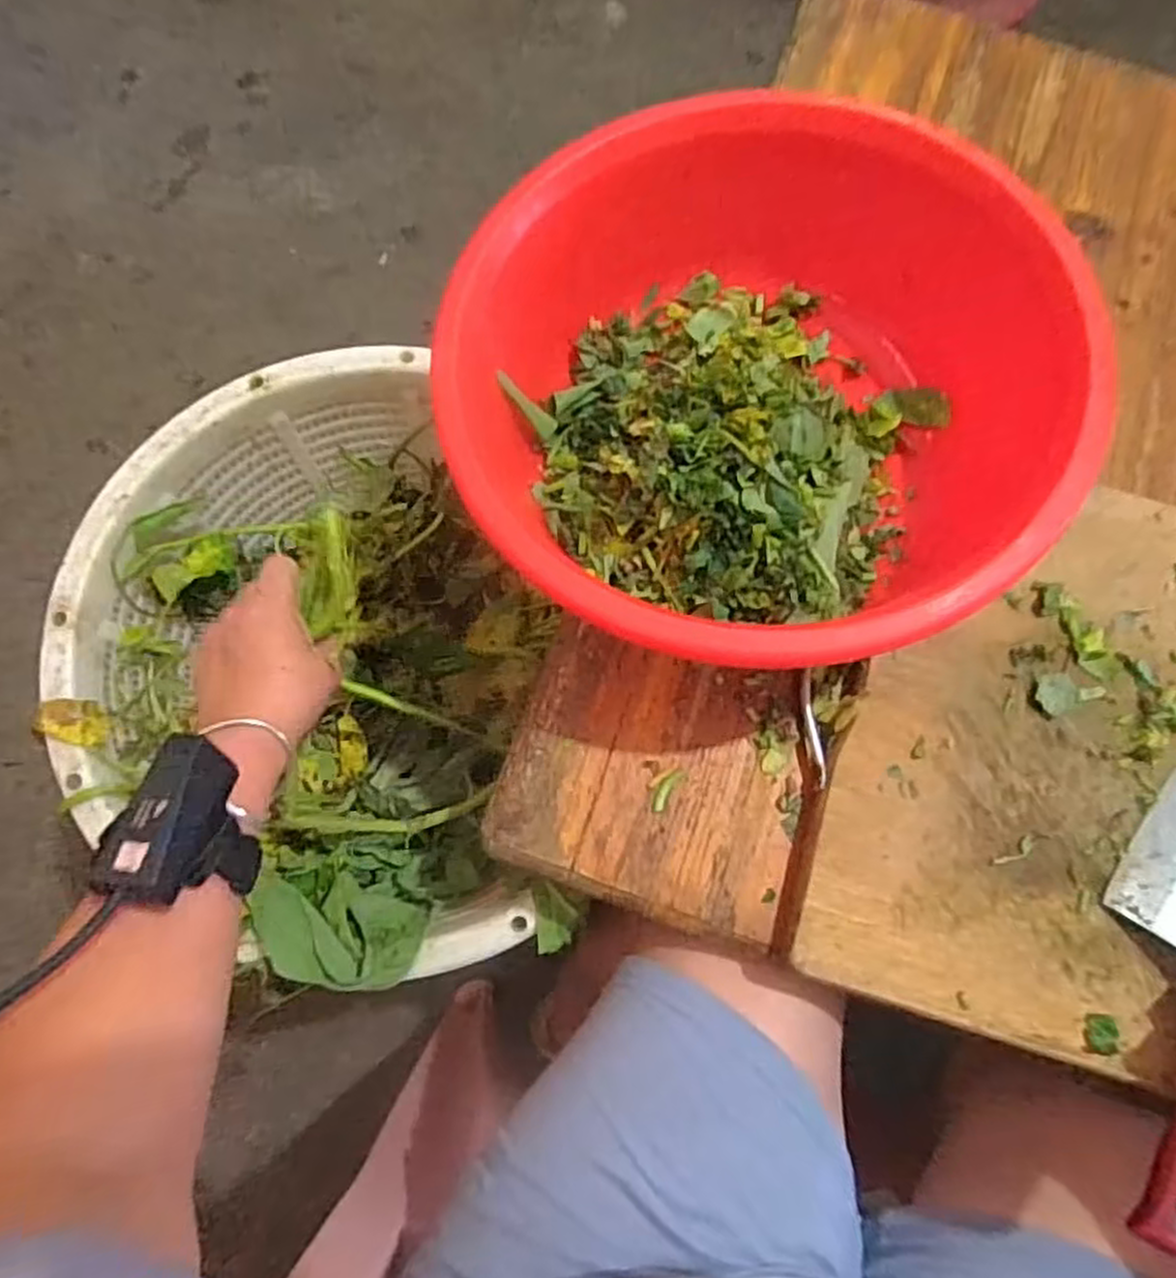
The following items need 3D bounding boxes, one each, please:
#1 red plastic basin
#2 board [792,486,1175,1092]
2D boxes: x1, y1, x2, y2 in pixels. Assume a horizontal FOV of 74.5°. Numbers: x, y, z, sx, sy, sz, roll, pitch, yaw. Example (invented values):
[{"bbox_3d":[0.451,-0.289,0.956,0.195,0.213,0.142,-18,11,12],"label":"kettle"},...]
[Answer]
[{"bbox_3d":[0.084,-0.137,0.407,0.288,0.125,0.263,1,75,-2],"label":"red plastic basin"},{"bbox_3d":[0.357,0.088,0.404,0.438,0.028,0.305,19,75,3],"label":"board"}]

